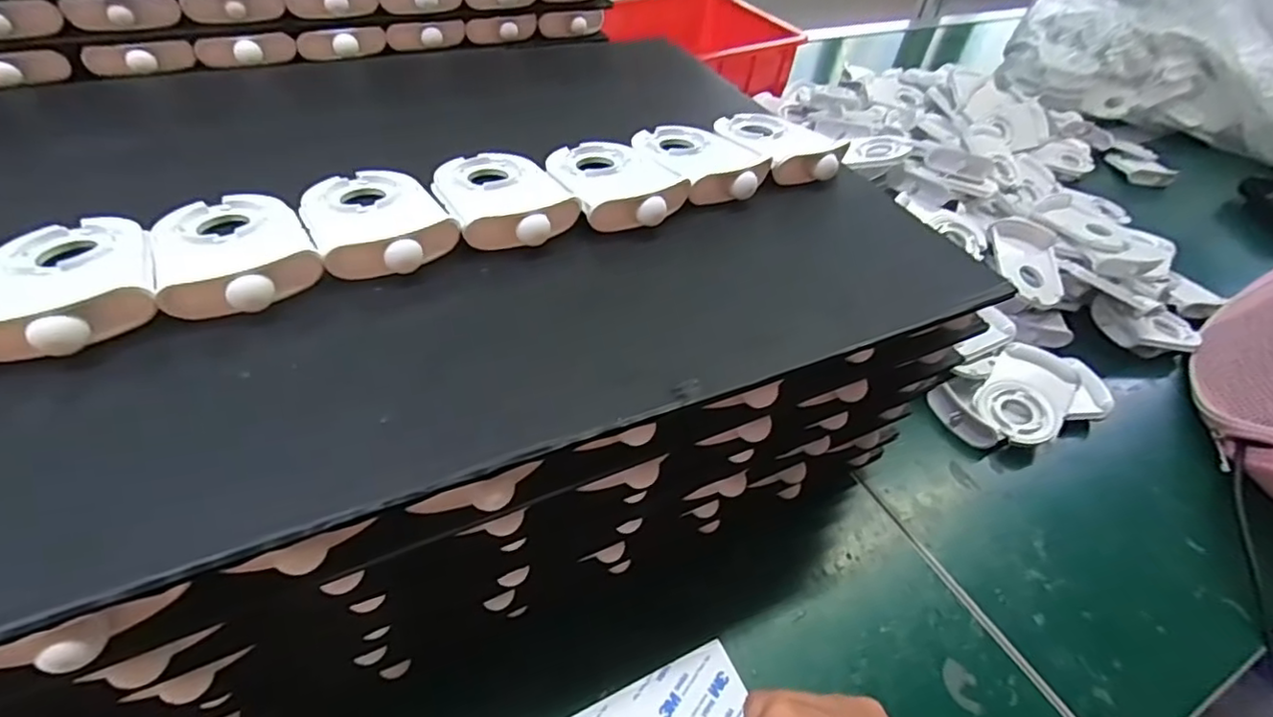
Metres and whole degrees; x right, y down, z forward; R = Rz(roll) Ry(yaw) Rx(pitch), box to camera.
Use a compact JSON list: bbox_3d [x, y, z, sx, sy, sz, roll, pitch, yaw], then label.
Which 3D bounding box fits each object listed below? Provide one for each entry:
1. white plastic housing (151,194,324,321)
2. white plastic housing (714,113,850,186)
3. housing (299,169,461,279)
[{"bbox_3d":[-0.171,-0.047,0.258,0.056,0.017,0.081,-26,54,-28],"label":"white plastic housing"},{"bbox_3d":[0.088,-0.131,0.376,0.059,0.022,0.080,-13,49,-19],"label":"white plastic housing"},{"bbox_3d":[-0.122,-0.067,0.282,0.057,0.016,0.083,-25,53,-27],"label":"housing"}]

